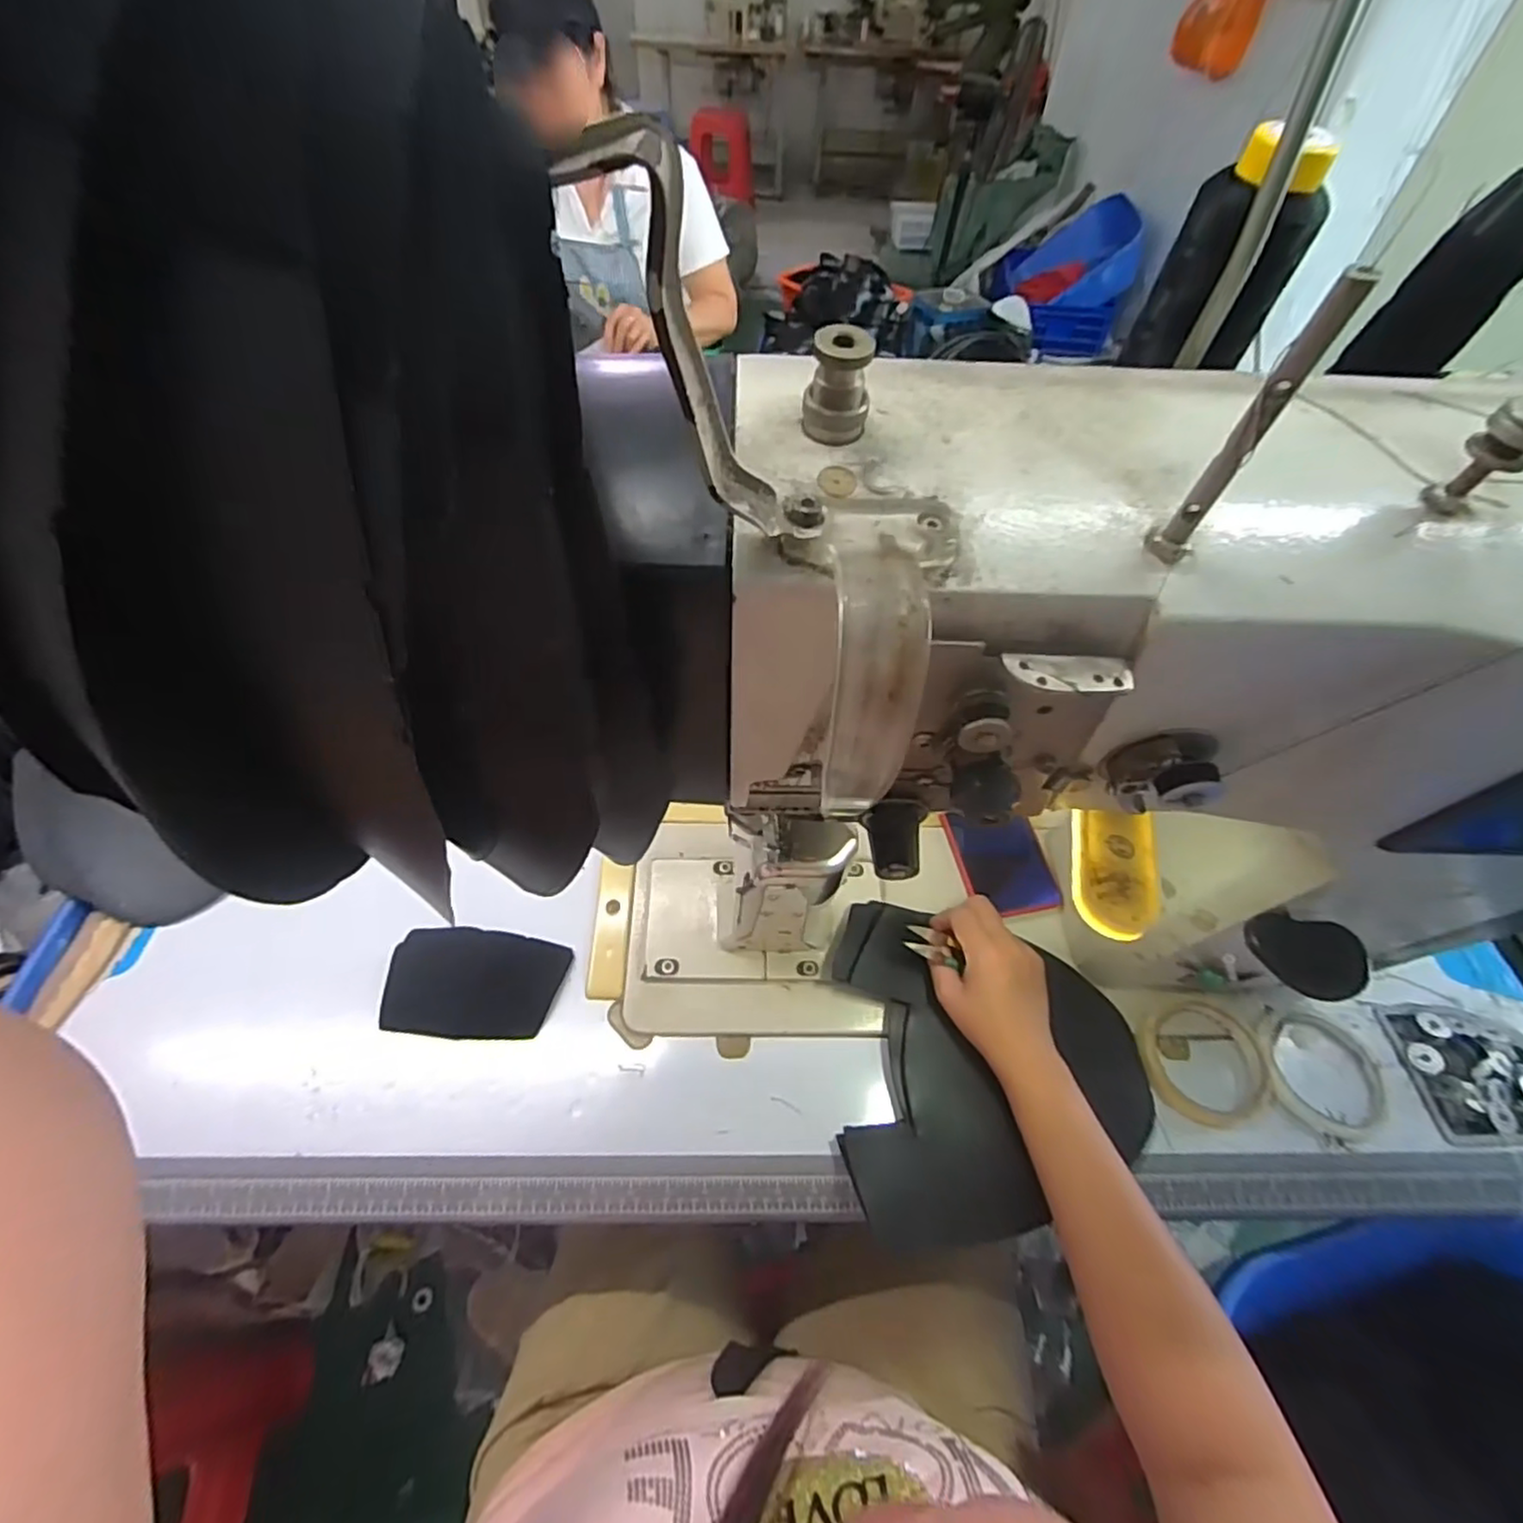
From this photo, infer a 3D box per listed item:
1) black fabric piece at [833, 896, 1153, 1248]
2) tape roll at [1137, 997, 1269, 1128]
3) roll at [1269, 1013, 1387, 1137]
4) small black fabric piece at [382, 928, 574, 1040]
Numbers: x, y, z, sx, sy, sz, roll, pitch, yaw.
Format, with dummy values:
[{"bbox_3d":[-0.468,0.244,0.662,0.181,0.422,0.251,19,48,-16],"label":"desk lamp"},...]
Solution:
[{"bbox_3d":[0.173,0.218,0.502,0.226,0.031,0.220,2,53,-3],"label":"black fabric piece"},{"bbox_3d":[0.338,0.227,0.518,0.094,0.011,0.088,2,53,-3],"label":"tape roll"},{"bbox_3d":[0.430,0.237,0.519,0.084,0.011,0.084,2,53,-3],"label":"roll"},{"bbox_3d":[-0.229,0.176,0.539,0.137,0.010,0.080,5,59,4],"label":"small black fabric piece"}]

